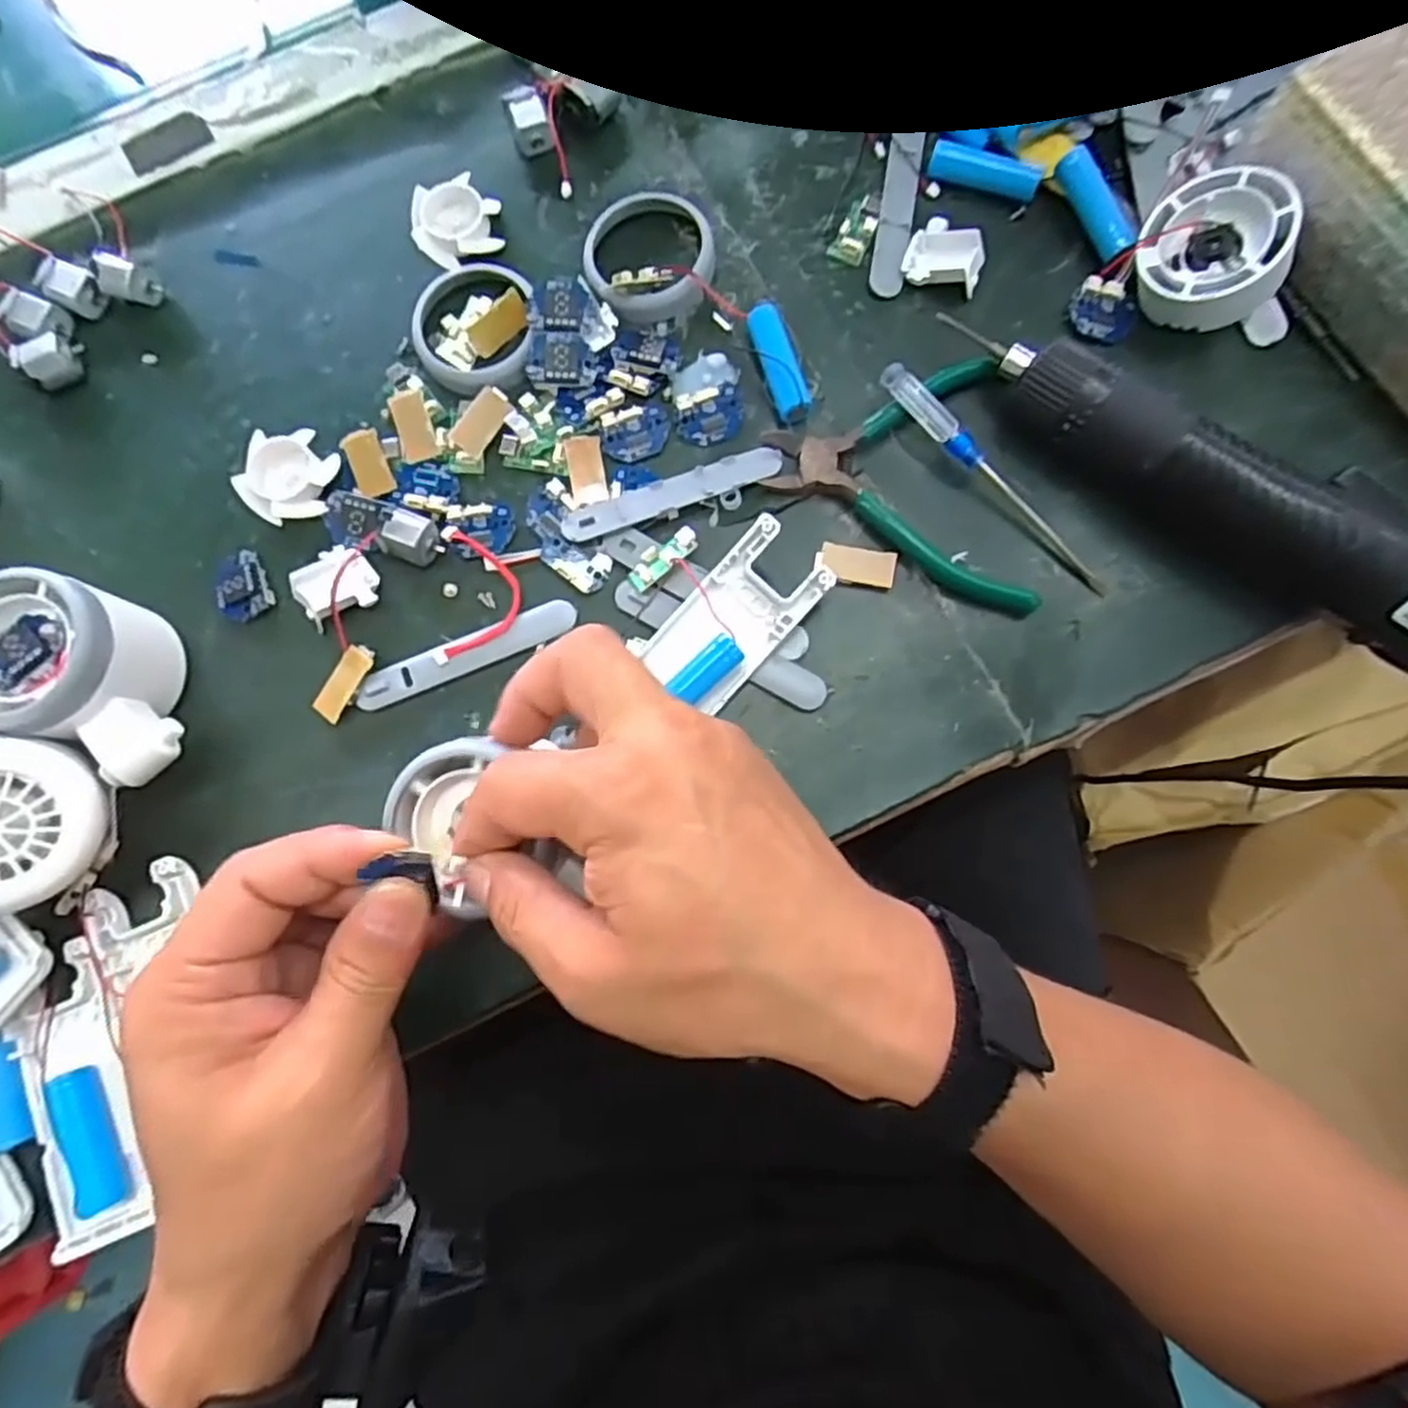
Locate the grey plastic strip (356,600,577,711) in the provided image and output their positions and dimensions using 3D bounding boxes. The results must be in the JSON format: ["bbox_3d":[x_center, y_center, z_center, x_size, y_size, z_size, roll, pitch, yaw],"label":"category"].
[{"bbox_3d":[-0.098,-0.021,0.308,0.092,0.005,0.015,-23,81,-2],"label":"grey plastic strip"}]

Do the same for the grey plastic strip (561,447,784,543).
[{"bbox_3d":[-0.013,-0.088,0.315,0.094,0.006,0.016,-20,73,-3],"label":"grey plastic strip"}]

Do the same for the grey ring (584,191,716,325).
[{"bbox_3d":[-0.024,-0.199,0.329,0.056,0.015,0.058,0,81,2],"label":"grey ring"}]

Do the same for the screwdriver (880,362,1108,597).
[{"bbox_3d":[0.119,-0.092,0.307,0.009,0.015,0.124,-44,82,-5],"label":"screwdriver"}]

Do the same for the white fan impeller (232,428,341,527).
[{"bbox_3d":[-0.178,-0.098,0.321,0.037,0.013,0.037,-8,81,1],"label":"white fan impeller"}]

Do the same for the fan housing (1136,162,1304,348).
[{"bbox_3d":[0.215,-0.185,0.314,0.055,0.047,0.058,13,96,34],"label":"fan housing"}]

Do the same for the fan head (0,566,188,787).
[{"bbox_3d":[-0.232,-0.011,0.287,0.077,0.053,0.058,24,83,5],"label":"fan head"}]

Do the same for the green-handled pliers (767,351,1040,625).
[{"bbox_3d":[0.090,-0.081,0.307,0.095,0.012,0.109,-20,81,-1],"label":"green-handled pliers"}]

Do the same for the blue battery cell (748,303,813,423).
[{"bbox_3d":[0.032,-0.145,0.319,0.013,0.015,0.051,-17,81,-1],"label":"blue battery cell"}]

